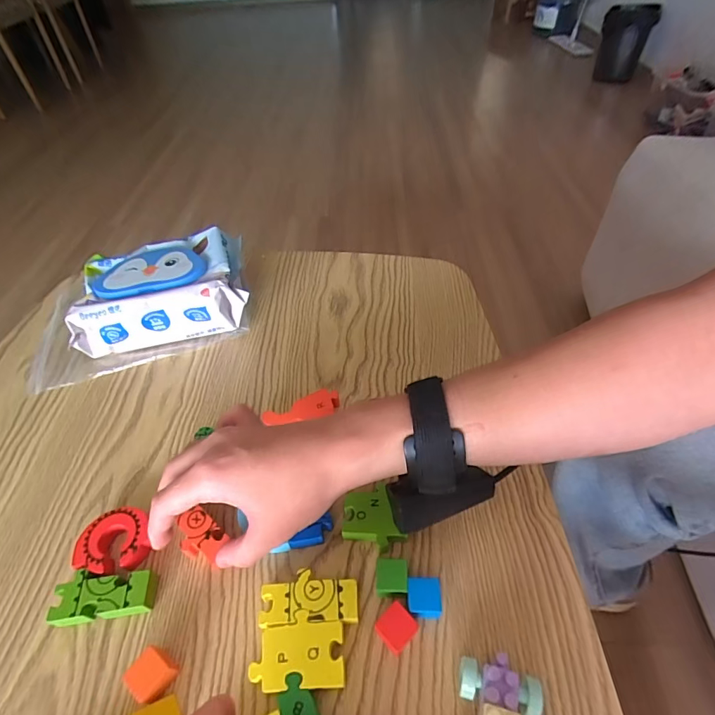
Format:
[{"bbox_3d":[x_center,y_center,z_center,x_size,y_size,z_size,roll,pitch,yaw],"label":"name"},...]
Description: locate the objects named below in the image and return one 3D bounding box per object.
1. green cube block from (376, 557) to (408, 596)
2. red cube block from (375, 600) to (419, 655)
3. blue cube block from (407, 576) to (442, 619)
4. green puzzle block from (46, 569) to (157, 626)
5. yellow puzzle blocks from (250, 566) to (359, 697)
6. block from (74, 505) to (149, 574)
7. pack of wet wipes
[{"bbox_3d":[0.023,0.150,0.289,0.020,0.019,0.022,0,49,4],"label":"green cube block"},{"bbox_3d":[0.025,0.171,0.269,0.022,0.020,0.020,-37,56,-25],"label":"red cube block"},{"bbox_3d":[0.044,0.159,0.280,0.021,0.021,0.022,-1,48,3],"label":"blue cube block"},{"bbox_3d":[-0.171,0.163,0.292,0.065,0.016,0.030,-6,48,-1],"label":"green puzzle block"},{"bbox_3d":[-0.032,0.174,0.273,0.061,0.016,0.061,-1,48,3],"label":"yellow puzzle blocks"},{"bbox_3d":[-0.177,0.136,0.315,0.050,0.016,0.043,-10,49,-5],"label":"block"},{"bbox_3d":[-0.209,-0.071,0.468,0.173,0.070,0.111,-11,49,-5],"label":"pack of wet wipes"}]

